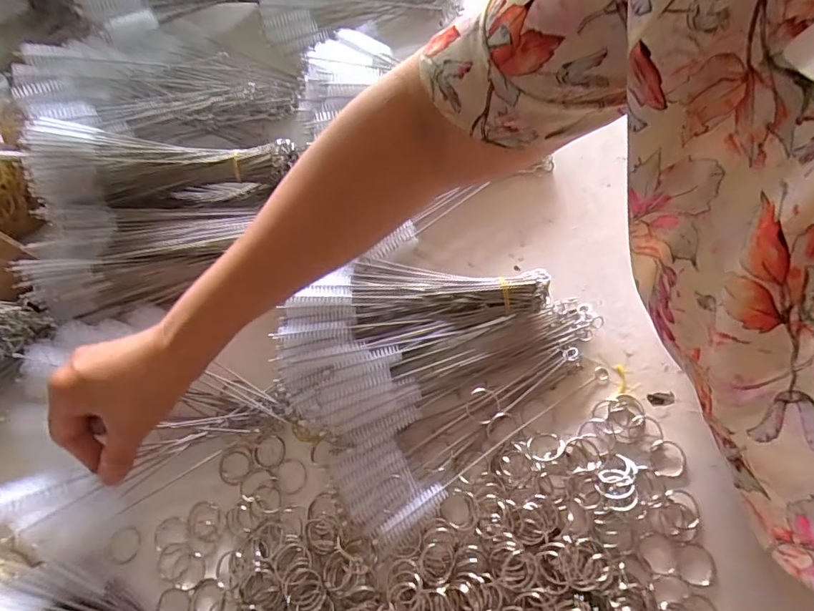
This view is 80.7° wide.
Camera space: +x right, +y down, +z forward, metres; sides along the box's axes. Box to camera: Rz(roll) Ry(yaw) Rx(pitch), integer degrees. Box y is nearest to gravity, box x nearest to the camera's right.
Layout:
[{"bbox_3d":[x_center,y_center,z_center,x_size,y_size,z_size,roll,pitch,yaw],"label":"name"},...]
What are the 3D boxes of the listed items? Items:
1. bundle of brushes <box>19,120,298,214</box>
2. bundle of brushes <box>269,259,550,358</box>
[{"bbox_3d":[-0.201,-0.127,0.411,0.208,0.064,0.060,-7,66,-14],"label":"bundle of brushes"},{"bbox_3d":[0.003,-0.001,0.371,0.201,0.032,0.081,-5,67,3],"label":"bundle of brushes"}]

